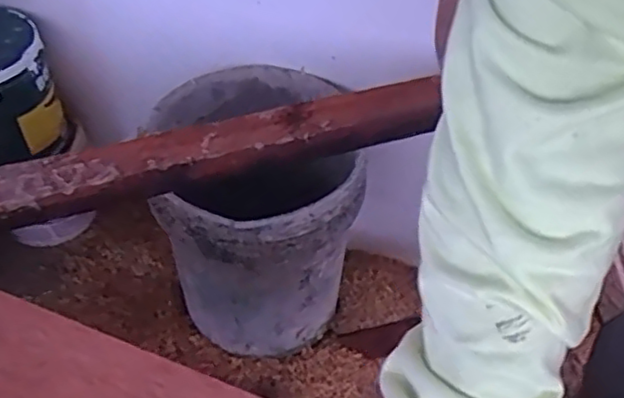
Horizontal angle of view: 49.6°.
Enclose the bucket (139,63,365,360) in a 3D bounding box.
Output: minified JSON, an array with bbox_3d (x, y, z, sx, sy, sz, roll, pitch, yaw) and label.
[{"bbox_3d":[-0.077,0.028,1.012,0.268,0.359,0.300,-9,50,-11],"label":"bucket"}]

